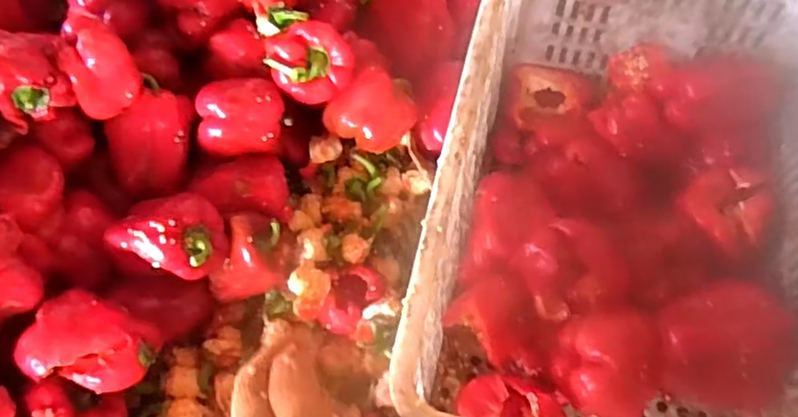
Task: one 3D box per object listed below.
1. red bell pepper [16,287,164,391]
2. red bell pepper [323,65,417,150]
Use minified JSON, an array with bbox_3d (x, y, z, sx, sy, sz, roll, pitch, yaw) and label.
[{"bbox_3d":[-0.286,0.131,0.609,0.107,0.065,0.085,20,70,11],"label":"red bell pepper"},{"bbox_3d":[-0.027,-0.106,0.759,0.103,0.075,0.079,-37,71,-12],"label":"red bell pepper"}]

